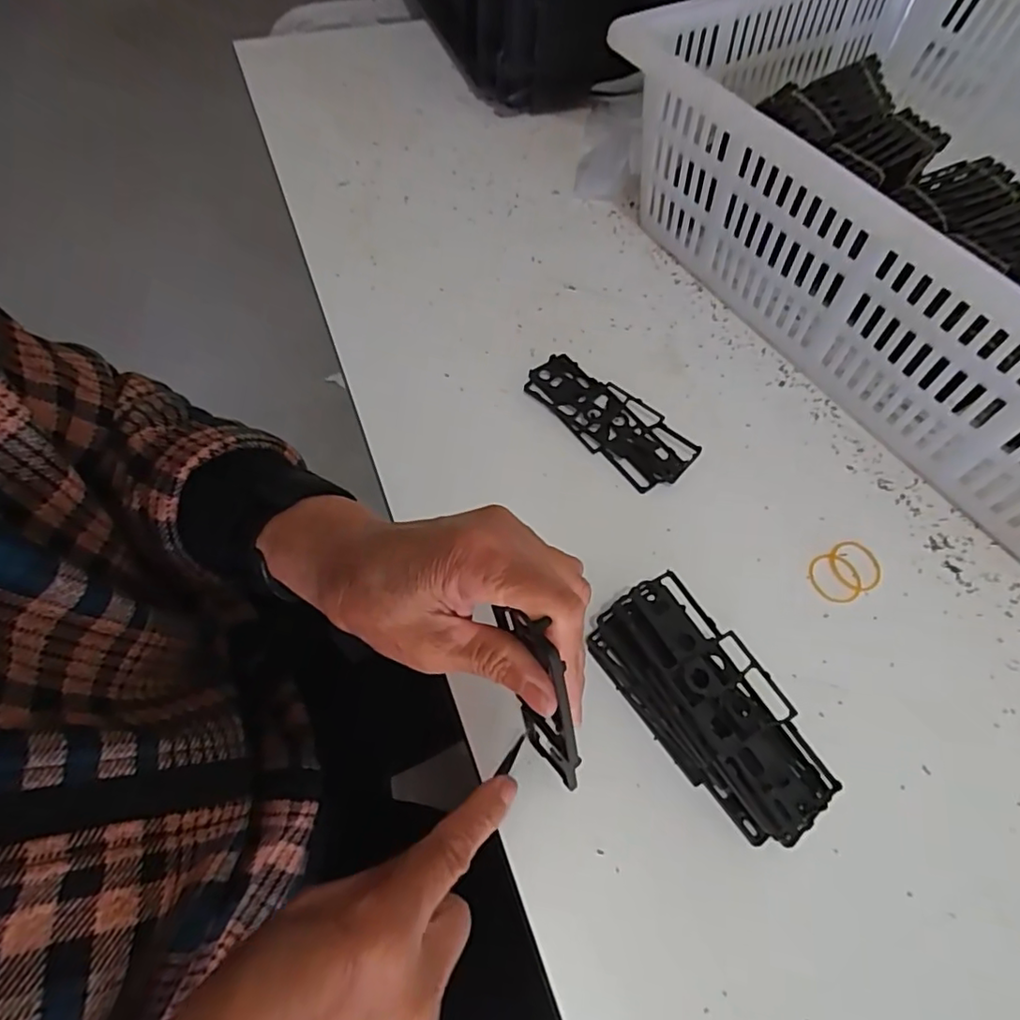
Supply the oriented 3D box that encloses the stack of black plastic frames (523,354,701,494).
[{"bbox_3d":[0.065,-0.062,0.398,0.048,0.011,0.124,-38,69,-22],"label":"stack of black plastic frames"}]

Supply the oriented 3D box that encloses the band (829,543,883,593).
[{"bbox_3d":[0.209,0.033,0.357,0.031,0.004,0.031,2,60,-3],"label":"band"}]

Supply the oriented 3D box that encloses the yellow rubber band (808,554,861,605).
[{"bbox_3d":[0.194,0.040,0.353,0.030,0.004,0.032,2,60,-3],"label":"yellow rubber band"}]

